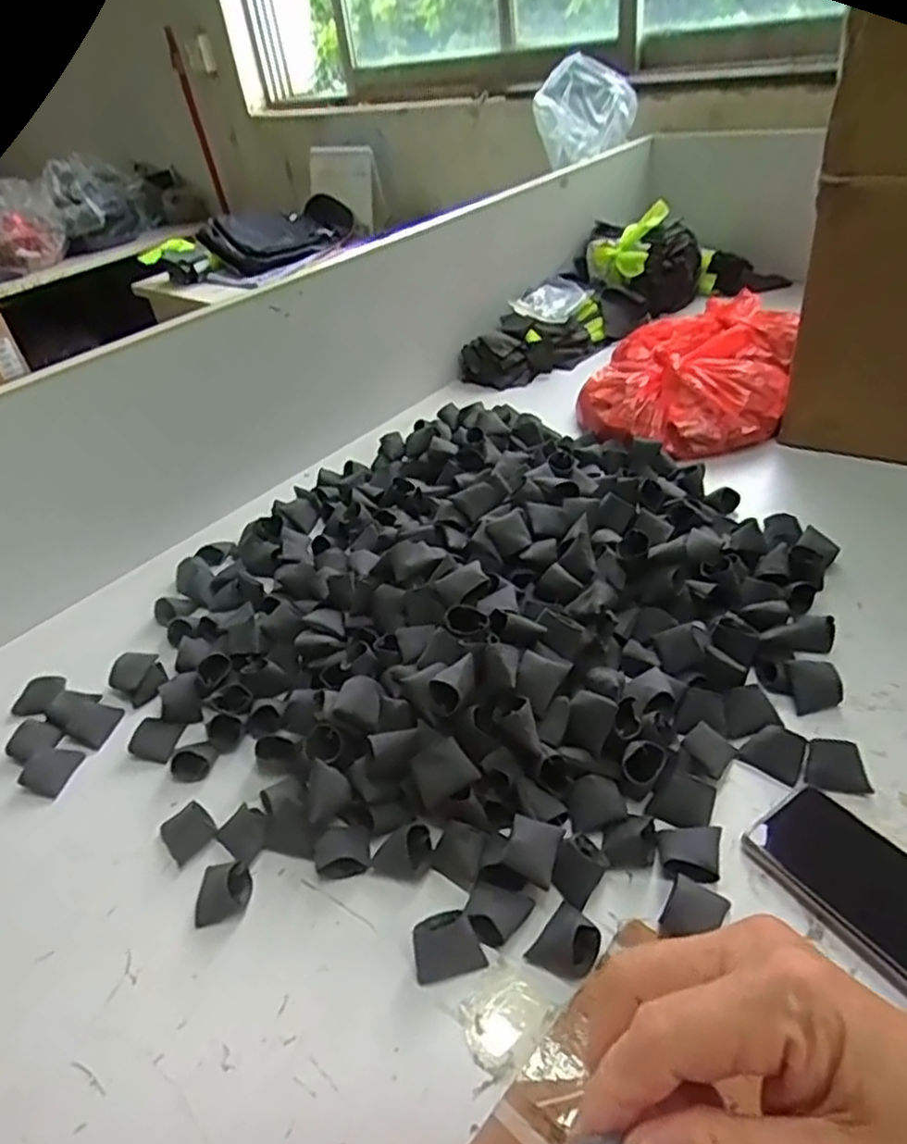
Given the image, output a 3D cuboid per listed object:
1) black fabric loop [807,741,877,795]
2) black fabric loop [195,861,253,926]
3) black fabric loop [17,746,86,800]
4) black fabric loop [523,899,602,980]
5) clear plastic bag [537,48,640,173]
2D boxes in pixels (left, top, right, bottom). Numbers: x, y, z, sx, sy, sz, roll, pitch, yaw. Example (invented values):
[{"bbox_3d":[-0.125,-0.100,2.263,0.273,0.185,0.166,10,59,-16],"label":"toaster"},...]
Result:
[{"bbox_3d":[0.283,0.143,0.529,0.043,0.023,0.031,5,40,18],"label":"black fabric loop"},{"bbox_3d":[-0.166,0.228,0.517,0.038,0.013,0.042,-11,38,-3],"label":"black fabric loop"},{"bbox_3d":[-0.349,0.171,0.625,0.039,0.014,0.045,8,41,21],"label":"black fabric loop"},{"bbox_3d":[0.071,0.233,0.452,0.041,0.028,0.035,-35,45,-30],"label":"black fabric loop"},{"bbox_3d":[0.224,-0.777,1.213,0.167,0.153,0.077,21,48,31],"label":"clear plastic bag"}]

